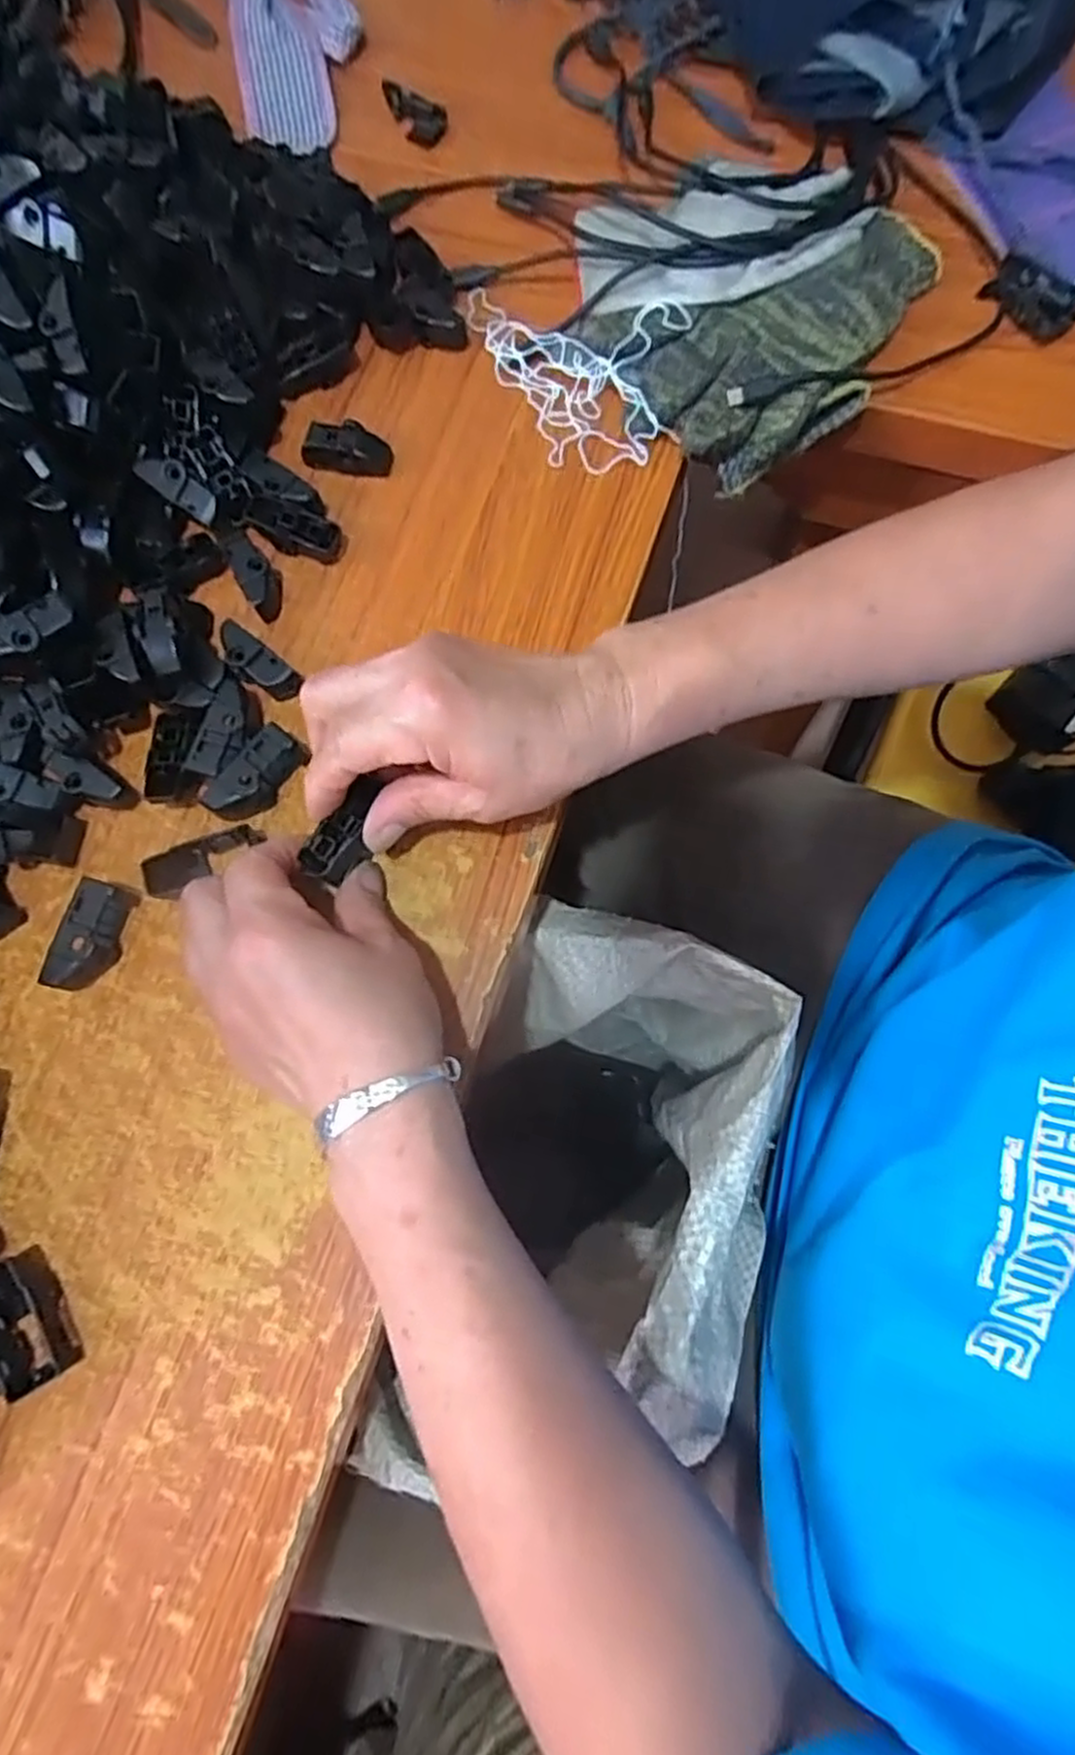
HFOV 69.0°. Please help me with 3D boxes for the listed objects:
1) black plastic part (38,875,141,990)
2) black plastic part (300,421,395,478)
[{"bbox_3d":[-0.197,0.026,0.345,0.020,0.022,0.049,20,77,5],"label":"black plastic part"},{"bbox_3d":[-0.101,-0.225,0.411,0.045,0.020,0.019,14,76,4],"label":"black plastic part"}]

